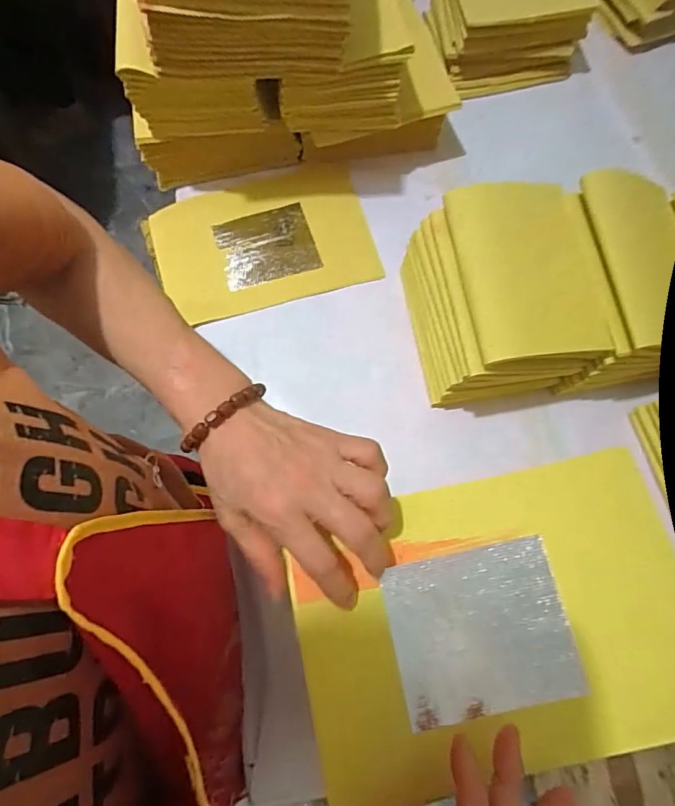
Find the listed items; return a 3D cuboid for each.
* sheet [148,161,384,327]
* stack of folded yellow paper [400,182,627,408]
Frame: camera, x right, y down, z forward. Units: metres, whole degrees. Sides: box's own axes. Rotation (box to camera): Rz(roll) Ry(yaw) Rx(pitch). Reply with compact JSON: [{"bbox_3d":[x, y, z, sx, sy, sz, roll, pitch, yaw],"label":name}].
[{"bbox_3d":[-0.080,-0.181,0.524,0.227,0.008,0.166,-17,72,-7],"label":"sheet"},{"bbox_3d":[0.146,-0.095,0.433,0.139,0.108,0.158,-7,71,-4],"label":"stack of folded yellow paper"}]

